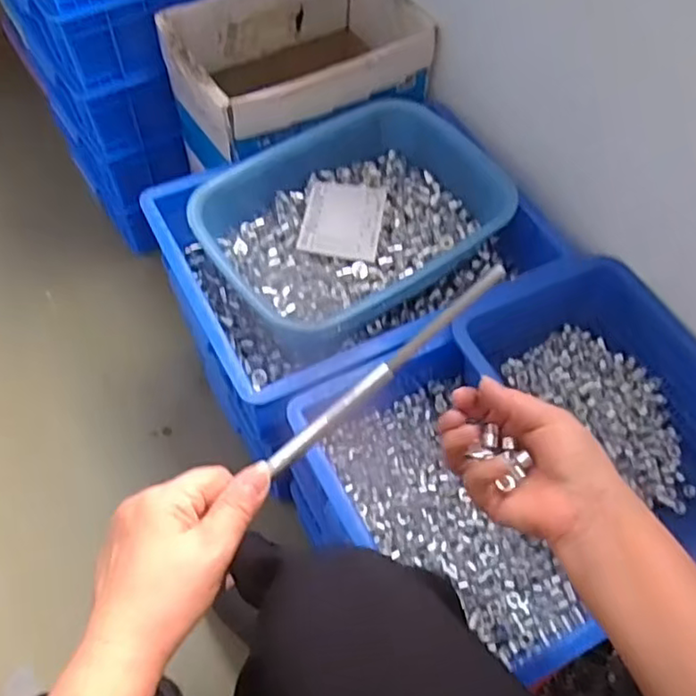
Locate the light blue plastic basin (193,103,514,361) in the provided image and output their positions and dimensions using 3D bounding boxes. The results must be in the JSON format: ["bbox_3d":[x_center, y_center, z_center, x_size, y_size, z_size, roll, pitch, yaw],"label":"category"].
[{"bbox_3d":[0.003,-0.151,0.772,0.333,0.083,0.244,-31,65,-20],"label":"light blue plastic basin"}]

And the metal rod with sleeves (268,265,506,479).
[{"bbox_3d":[0.025,0.012,0.396,0.183,0.011,0.012,-41,68,-6],"label":"metal rod with sleeves"}]

